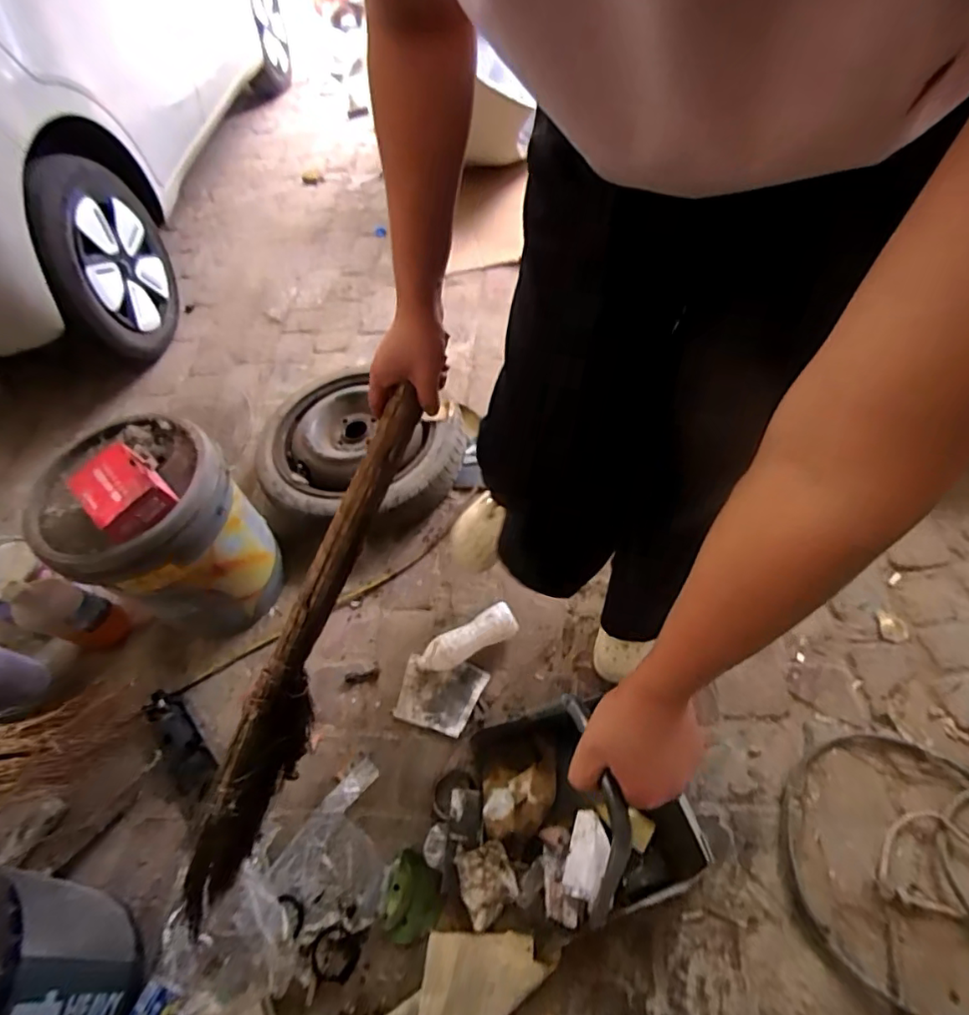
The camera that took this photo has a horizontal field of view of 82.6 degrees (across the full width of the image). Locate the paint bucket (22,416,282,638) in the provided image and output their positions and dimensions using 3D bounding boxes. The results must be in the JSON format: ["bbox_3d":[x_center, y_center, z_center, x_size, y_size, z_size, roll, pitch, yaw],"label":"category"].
[{"bbox_3d":[-0.568,0.048,0.987,0.291,0.373,0.273,-3,55,5],"label":"paint bucket"}]

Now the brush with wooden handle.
[{"bbox_3d":[-0.211,0.160,0.641,0.059,0.169,0.615,27,102,16],"label":"brush with wooden handle"}]

